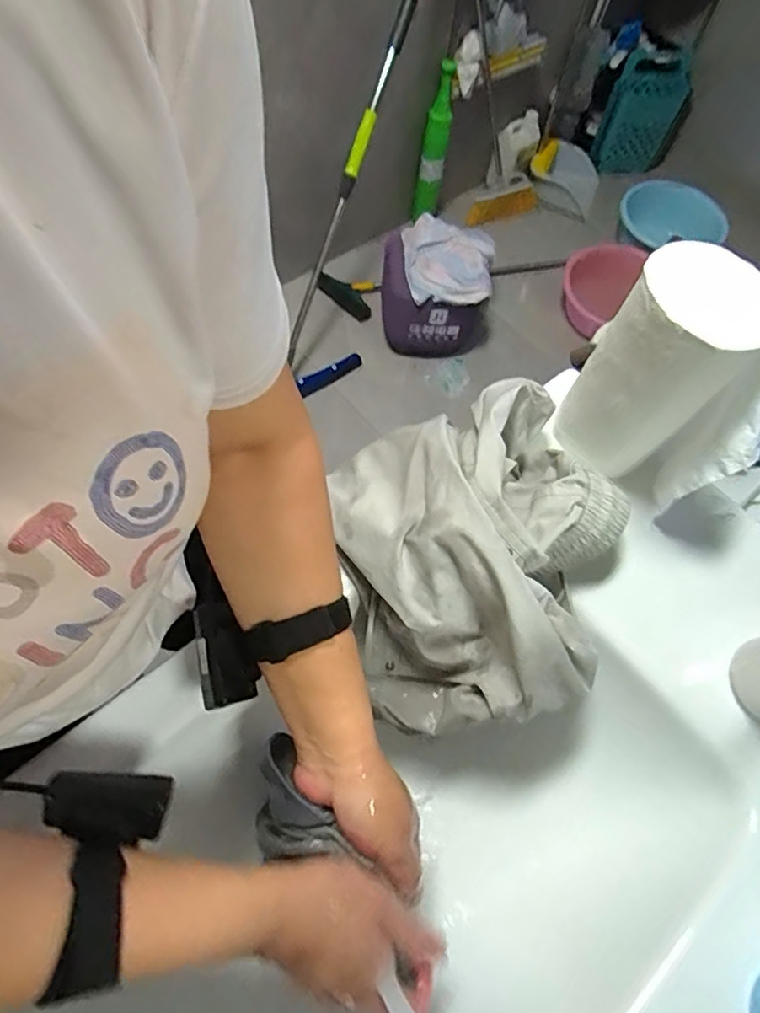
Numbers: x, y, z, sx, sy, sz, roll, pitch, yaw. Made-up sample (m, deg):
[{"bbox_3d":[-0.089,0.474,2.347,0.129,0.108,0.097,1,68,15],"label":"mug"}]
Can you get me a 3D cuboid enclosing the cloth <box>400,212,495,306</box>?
[{"bbox_3d":[0.199,-0.699,1.551,0.264,0.058,0.314,-2,64,-4],"label":"cloth"}]

